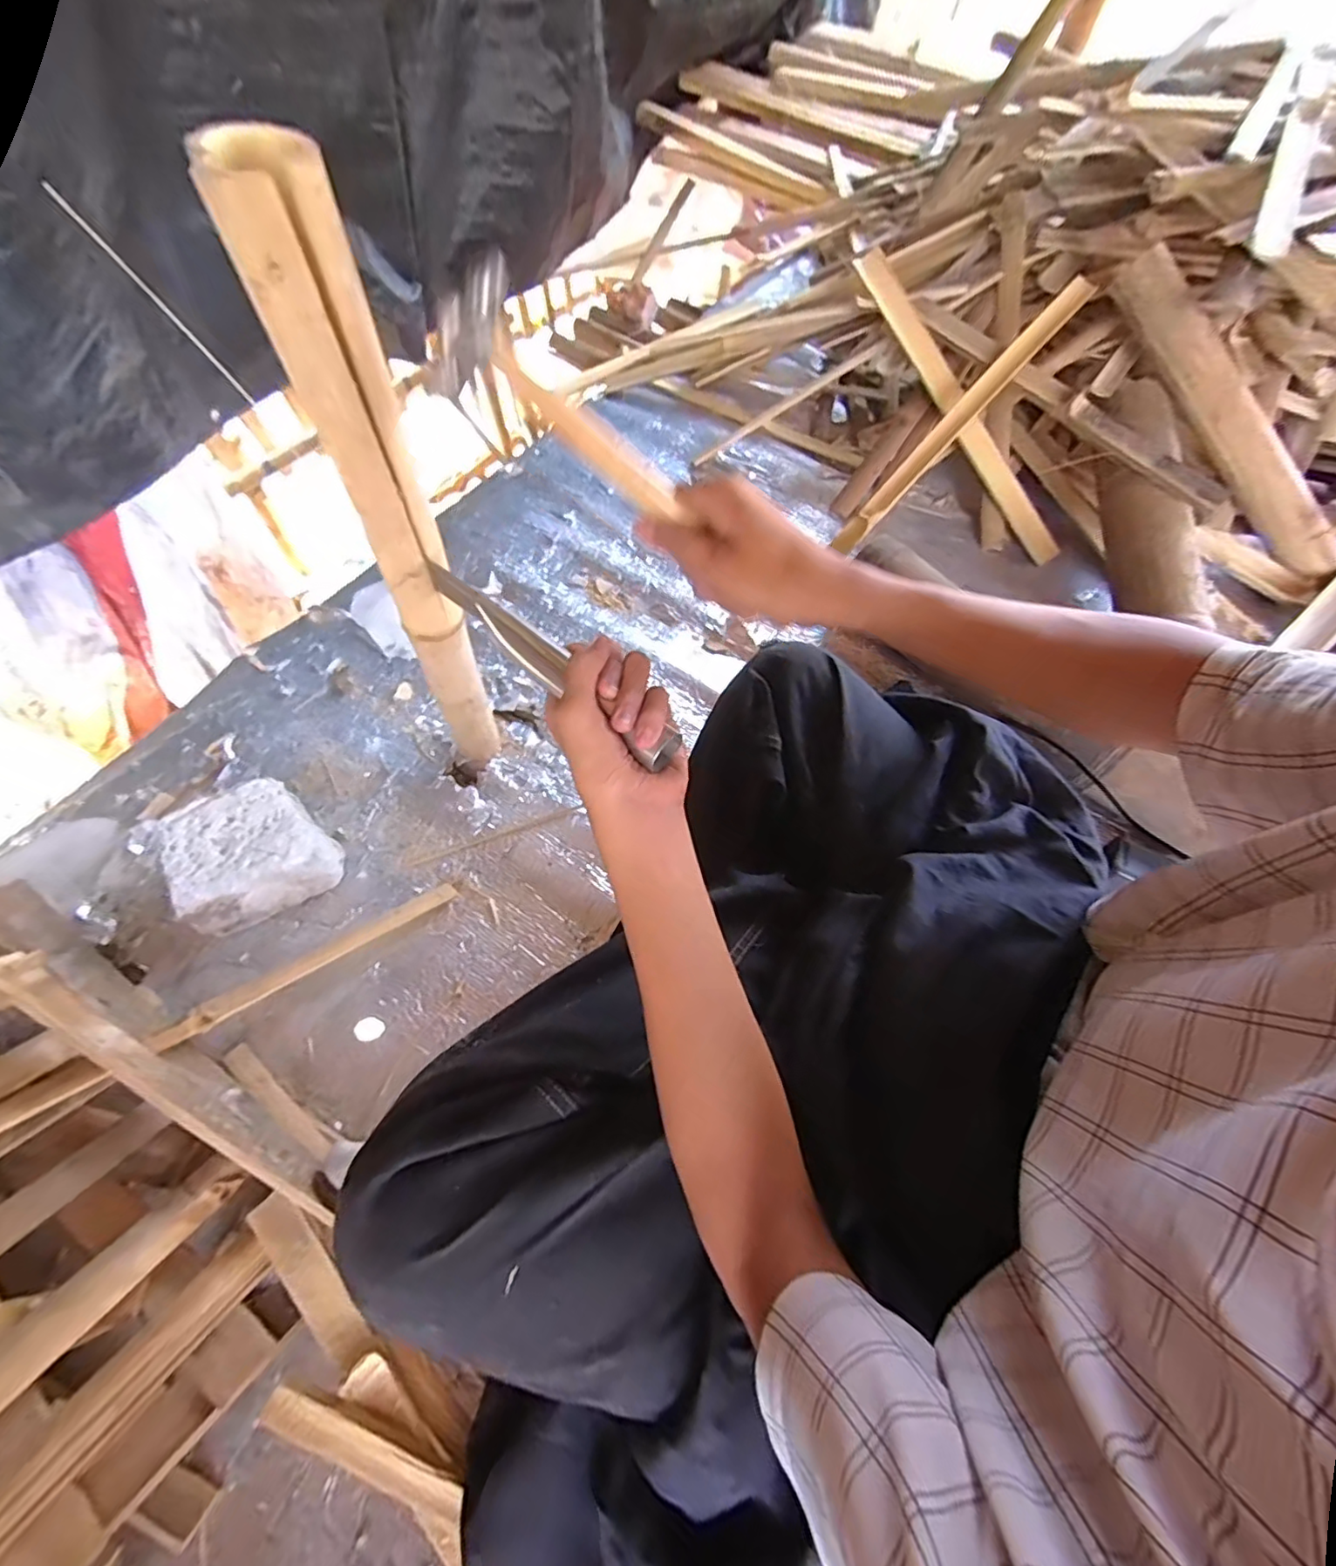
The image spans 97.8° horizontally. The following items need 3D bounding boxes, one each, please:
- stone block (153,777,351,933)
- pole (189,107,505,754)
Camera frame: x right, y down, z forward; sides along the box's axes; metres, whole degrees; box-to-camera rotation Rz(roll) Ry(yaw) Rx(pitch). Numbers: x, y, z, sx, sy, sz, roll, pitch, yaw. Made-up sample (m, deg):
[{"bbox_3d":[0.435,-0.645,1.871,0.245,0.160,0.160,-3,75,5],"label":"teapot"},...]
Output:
[{"bbox_3d":[-0.415,0.072,0.595,0.129,0.085,0.112,-26,67,-16],"label":"stone block"},{"bbox_3d":[-0.191,-0.146,0.471,0.056,0.523,0.034,-23,67,-15],"label":"pole"}]

